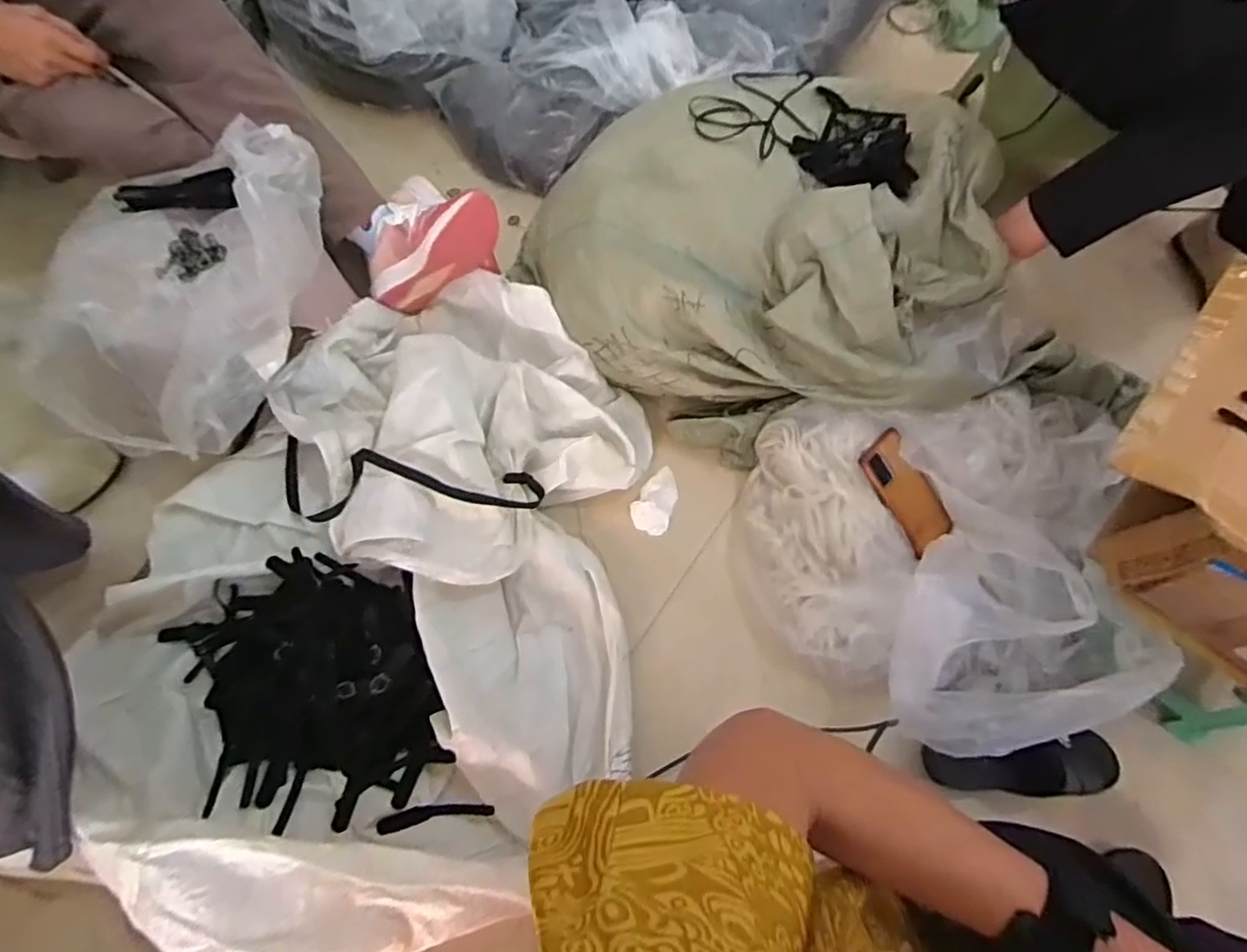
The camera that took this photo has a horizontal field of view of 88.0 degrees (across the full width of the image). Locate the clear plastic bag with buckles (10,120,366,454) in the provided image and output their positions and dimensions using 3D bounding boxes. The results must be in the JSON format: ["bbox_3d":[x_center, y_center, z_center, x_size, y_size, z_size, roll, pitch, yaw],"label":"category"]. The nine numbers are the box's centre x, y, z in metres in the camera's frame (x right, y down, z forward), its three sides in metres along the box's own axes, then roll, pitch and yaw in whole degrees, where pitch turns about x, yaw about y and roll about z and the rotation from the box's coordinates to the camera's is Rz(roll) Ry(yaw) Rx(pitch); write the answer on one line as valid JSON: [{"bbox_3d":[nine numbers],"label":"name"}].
[{"bbox_3d":[-0.533,-0.234,0.792,0.291,0.187,0.385,17,68,4],"label":"clear plastic bag with buckles"}]

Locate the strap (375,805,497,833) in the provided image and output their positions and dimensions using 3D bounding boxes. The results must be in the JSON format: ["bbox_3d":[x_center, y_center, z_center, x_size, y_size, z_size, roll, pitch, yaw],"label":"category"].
[{"bbox_3d":[-0.210,0.382,0.729,0.124,0.024,0.022,2,67,-19],"label":"strap"}]

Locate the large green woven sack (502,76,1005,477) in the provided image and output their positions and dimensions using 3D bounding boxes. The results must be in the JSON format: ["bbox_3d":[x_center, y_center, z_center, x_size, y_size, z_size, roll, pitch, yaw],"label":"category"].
[{"bbox_3d":[0.220,-0.309,0.891,0.616,0.247,0.536,-19,70,-10],"label":"large green woven sack"}]

